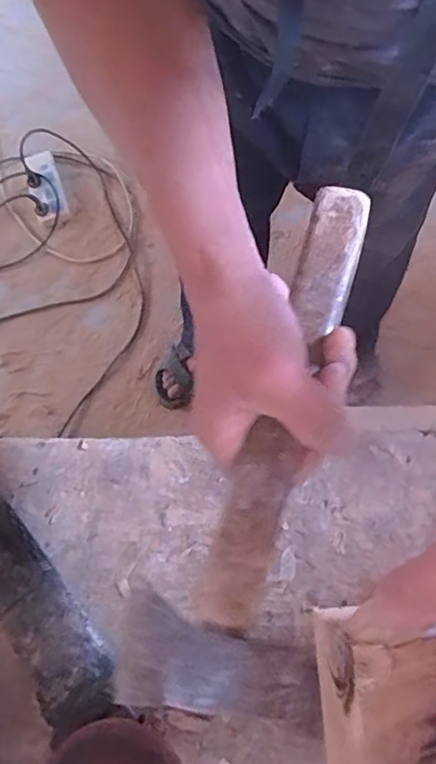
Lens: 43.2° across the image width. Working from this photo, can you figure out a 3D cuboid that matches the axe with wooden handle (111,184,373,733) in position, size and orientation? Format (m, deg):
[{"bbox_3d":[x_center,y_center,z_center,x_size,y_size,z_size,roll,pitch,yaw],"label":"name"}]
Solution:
[{"bbox_3d":[0.041,0.022,0.298,0.091,0.033,0.302,20,72,6],"label":"axe with wooden handle"}]

